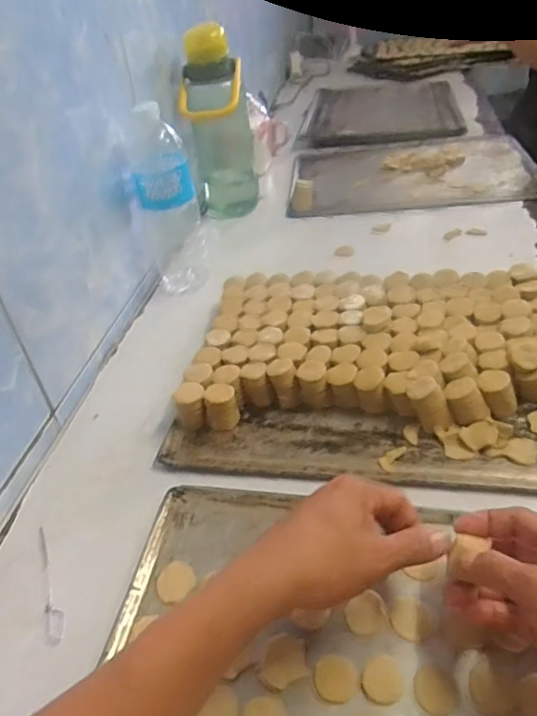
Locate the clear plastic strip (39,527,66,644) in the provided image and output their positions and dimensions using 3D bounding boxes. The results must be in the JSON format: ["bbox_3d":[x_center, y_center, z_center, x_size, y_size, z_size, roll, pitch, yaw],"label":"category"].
[{"bbox_3d":[-0.182,0.186,0.454,0.014,0.004,0.111,-18,40,-14],"label":"clear plastic strip"}]

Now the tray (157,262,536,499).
[{"bbox_3d":[0.137,0.006,0.591,0.437,0.065,0.308,3,40,12],"label":"tray"}]

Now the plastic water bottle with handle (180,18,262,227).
[{"bbox_3d":[-0.084,-0.399,0.953,0.118,0.296,0.114,-6,39,0],"label":"plastic water bottle with handle"}]

